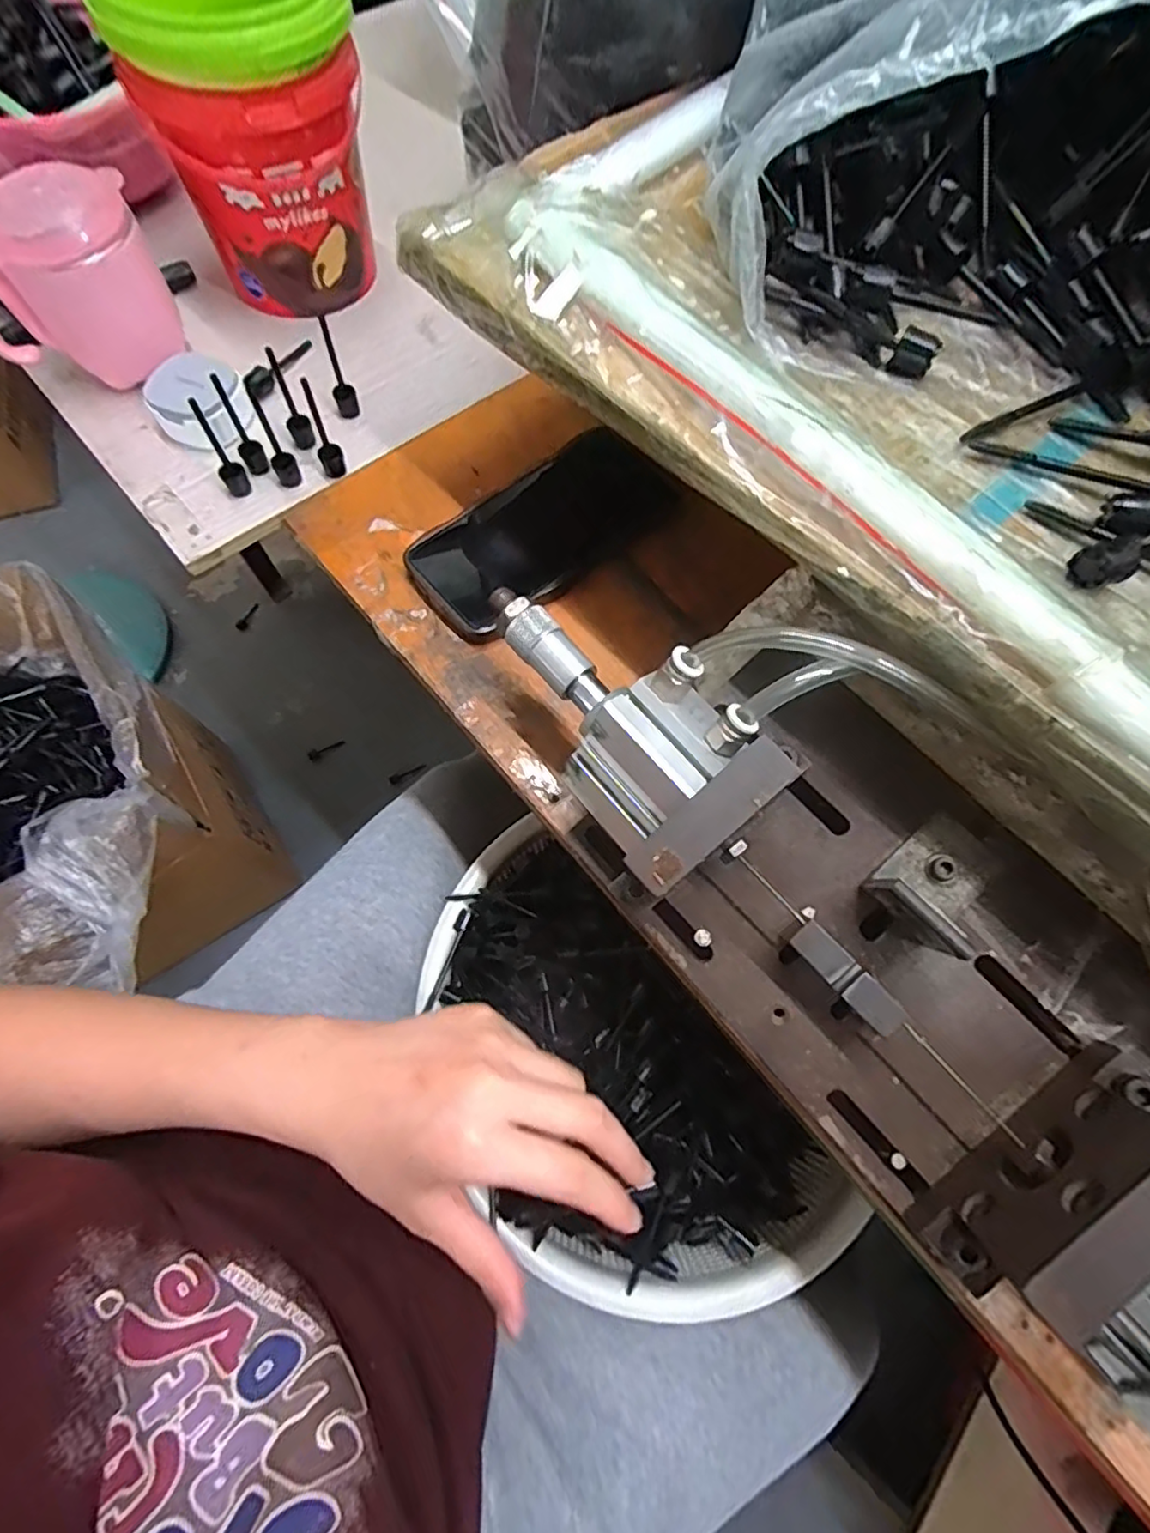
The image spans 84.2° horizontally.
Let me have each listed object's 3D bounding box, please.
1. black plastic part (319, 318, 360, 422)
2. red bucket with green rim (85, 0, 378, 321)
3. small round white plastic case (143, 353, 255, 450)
[{"bbox_3d":[-0.154,-0.256,0.412,0.014,0.064,0.010,-16,70,-9],"label":"black plastic part"},{"bbox_3d":[-0.199,-0.401,0.413,0.124,0.159,0.119,1,69,-2],"label":"red bucket with green rim"},{"bbox_3d":[-0.244,-0.237,0.413,0.058,0.035,0.057,-36,74,-15],"label":"small round white plastic case"}]

